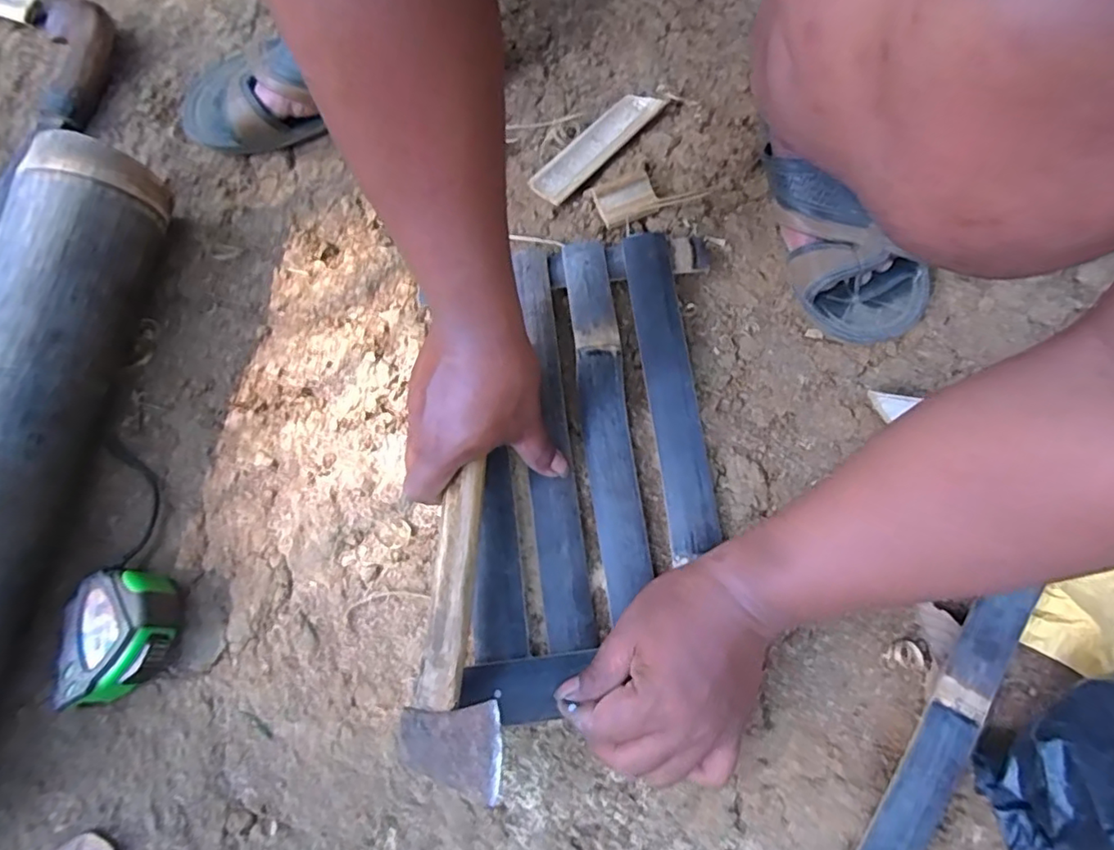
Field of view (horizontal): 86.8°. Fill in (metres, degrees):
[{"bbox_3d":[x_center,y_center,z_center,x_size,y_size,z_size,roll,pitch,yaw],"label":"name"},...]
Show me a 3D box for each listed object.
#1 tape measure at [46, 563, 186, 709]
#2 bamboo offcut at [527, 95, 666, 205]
[{"bbox_3d":[-0.289,0.140,0.393,0.061,0.039,0.082,0,72,2],"label":"tape measure"},{"bbox_3d":[0.035,-0.251,0.529,0.035,0.011,0.143,39,77,13],"label":"bamboo offcut"}]

